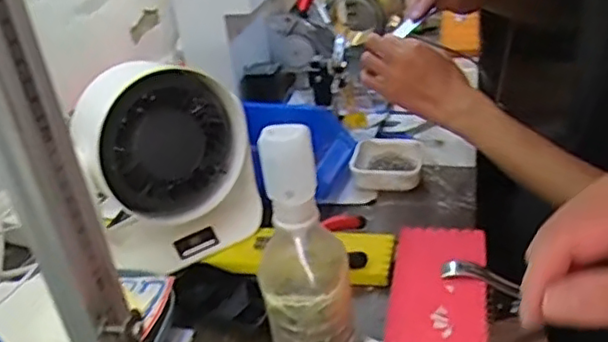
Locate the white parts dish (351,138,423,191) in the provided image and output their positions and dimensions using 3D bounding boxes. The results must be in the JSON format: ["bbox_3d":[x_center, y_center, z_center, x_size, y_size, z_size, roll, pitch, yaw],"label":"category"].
[{"bbox_3d":[0.096,-0.008,0.741,0.081,0.027,0.077,0,31,11],"label":"white parts dish"}]

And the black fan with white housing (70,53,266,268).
[{"bbox_3d":[-0.126,0.003,0.628,0.167,0.213,0.102,-22,33,-25],"label":"black fan with white housing"}]

